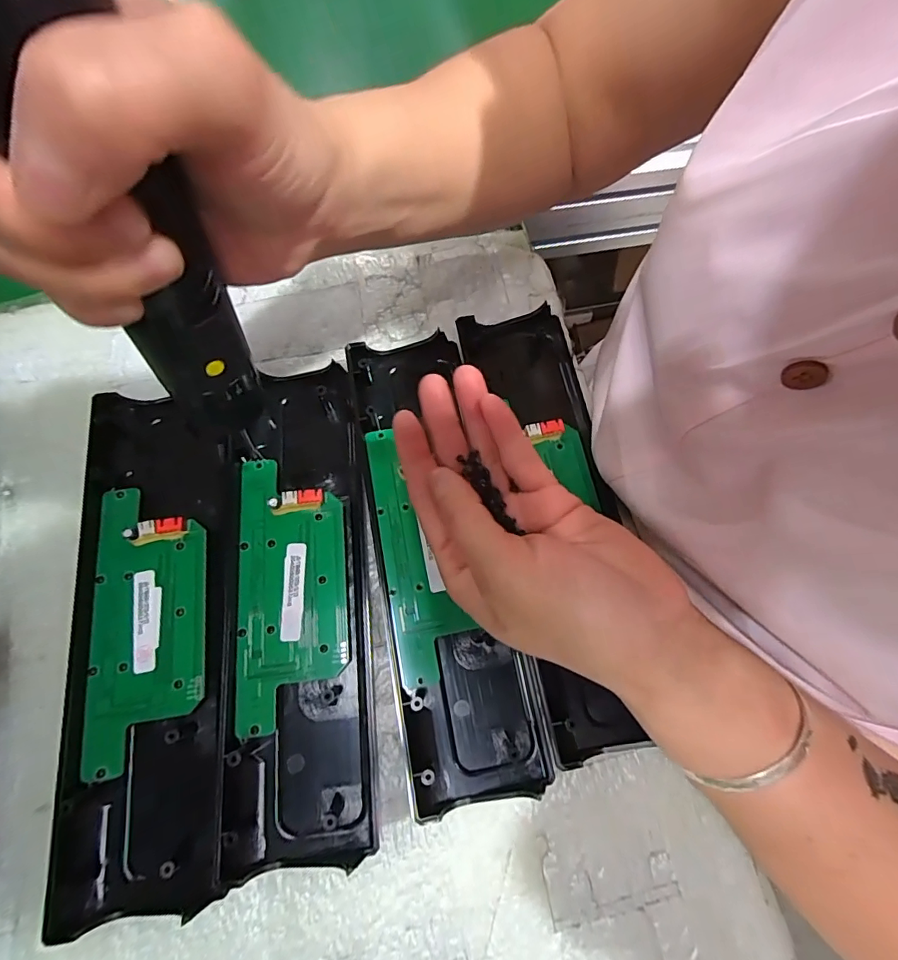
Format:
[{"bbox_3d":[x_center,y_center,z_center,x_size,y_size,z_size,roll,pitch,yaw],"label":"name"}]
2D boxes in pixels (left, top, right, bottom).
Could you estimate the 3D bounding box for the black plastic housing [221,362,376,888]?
[{"bbox_3d":[-0.082,0.055,0.251,0.065,0.017,0.244,-5,72,-4],"label":"black plastic housing"}]

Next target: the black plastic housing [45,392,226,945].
[{"bbox_3d":[-0.151,0.071,0.236,0.071,0.026,0.238,-7,72,-5],"label":"black plastic housing"}]

